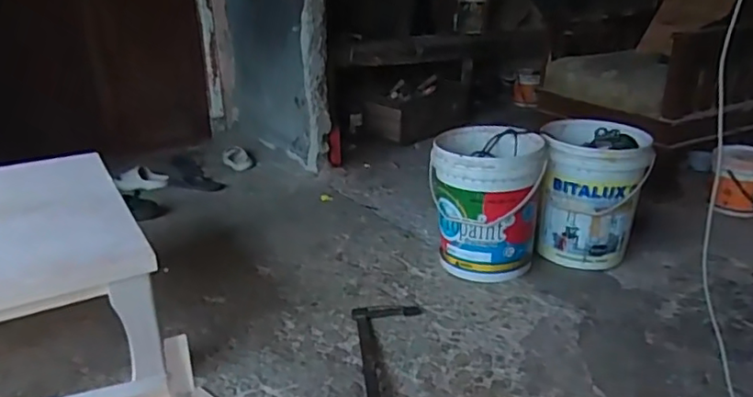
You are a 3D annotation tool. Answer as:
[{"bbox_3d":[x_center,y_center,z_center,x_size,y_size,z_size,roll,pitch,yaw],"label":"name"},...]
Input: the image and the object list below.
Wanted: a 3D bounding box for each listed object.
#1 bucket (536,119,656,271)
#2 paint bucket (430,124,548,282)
[{"bbox_3d":[0.632,-0.029,1.743,0.282,0.398,0.268,7,26,21],"label":"bucket"},{"bbox_3d":[0.317,0.013,1.718,0.308,0.364,0.305,-2,24,1],"label":"paint bucket"}]

